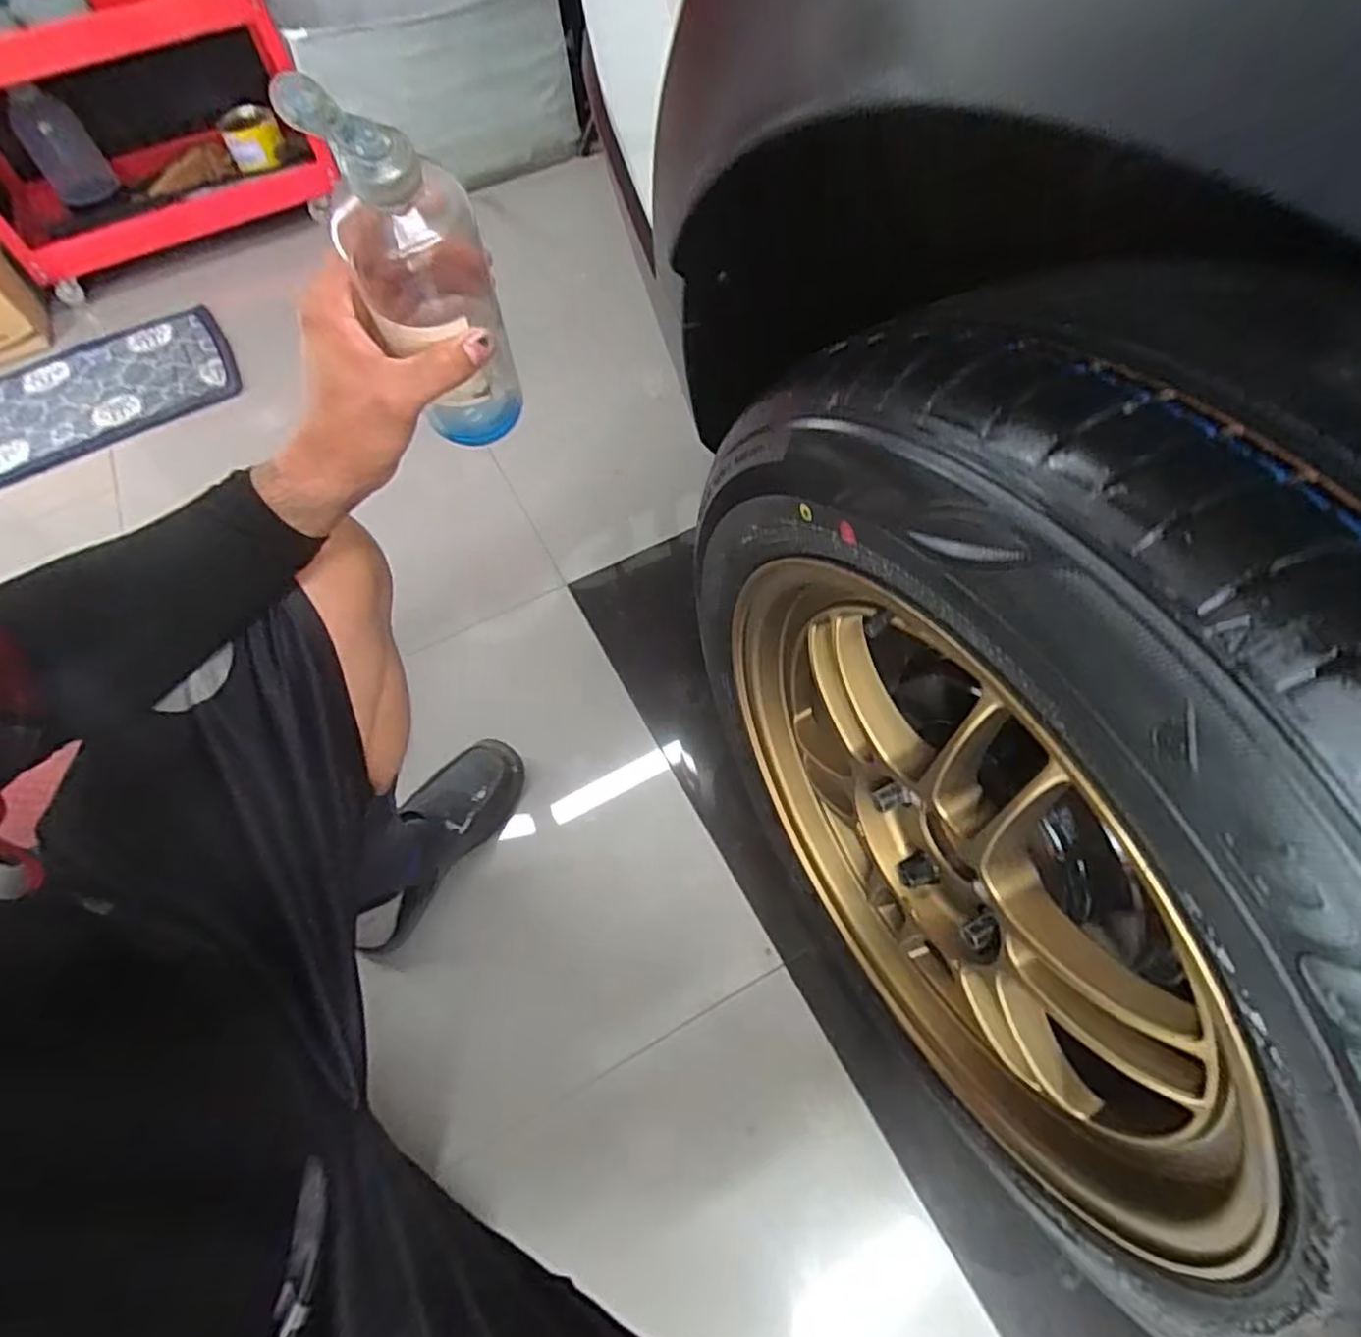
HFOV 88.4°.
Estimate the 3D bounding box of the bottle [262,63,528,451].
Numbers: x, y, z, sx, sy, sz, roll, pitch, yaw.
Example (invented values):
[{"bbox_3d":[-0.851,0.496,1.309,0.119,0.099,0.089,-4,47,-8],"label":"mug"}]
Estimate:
[{"bbox_3d":[-0.132,-0.193,0.374,0.059,0.198,0.070,-13,80,-3],"label":"bottle"}]

